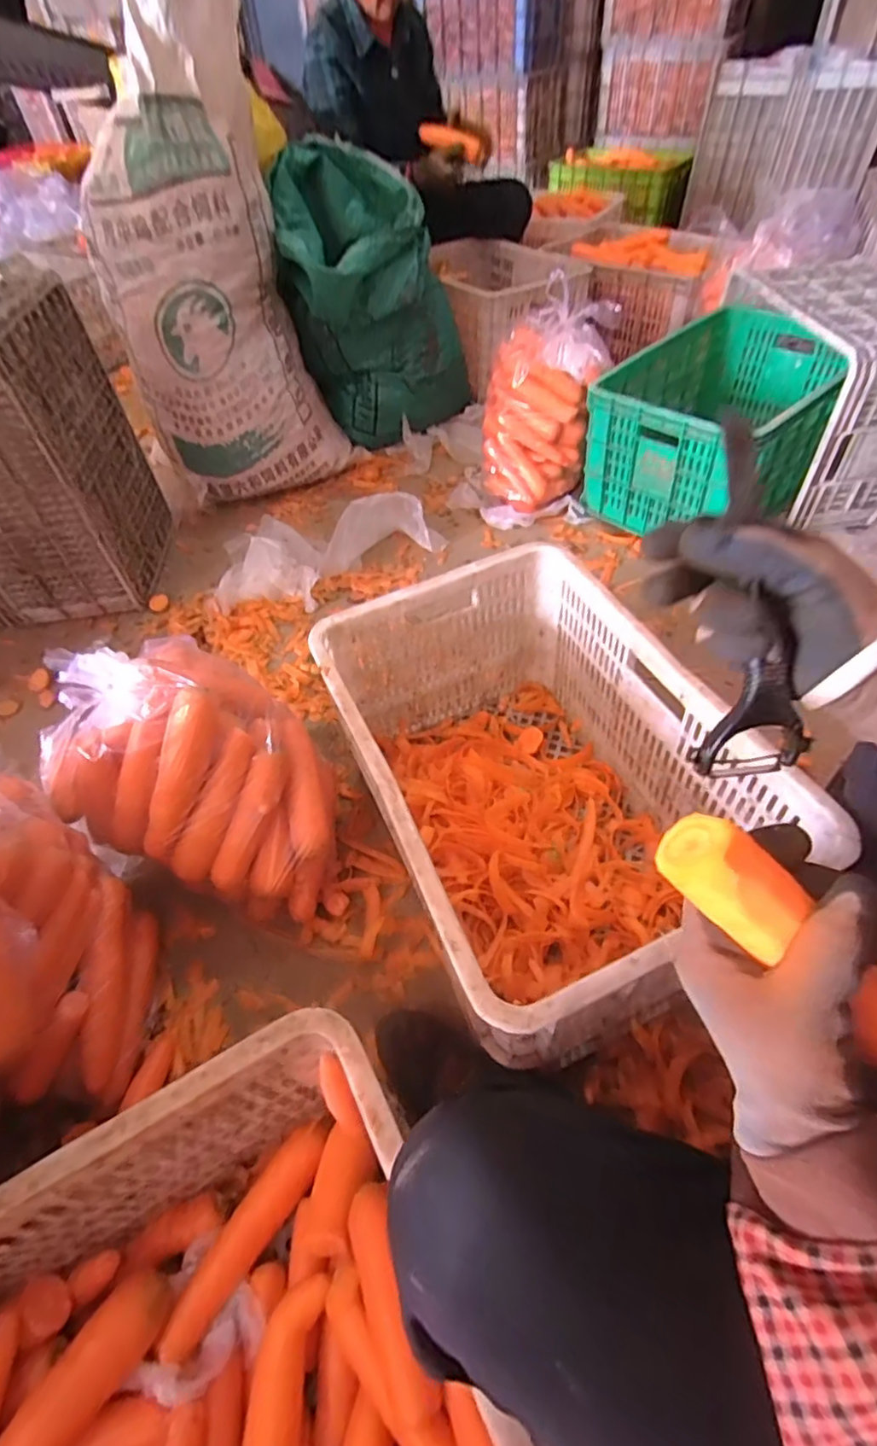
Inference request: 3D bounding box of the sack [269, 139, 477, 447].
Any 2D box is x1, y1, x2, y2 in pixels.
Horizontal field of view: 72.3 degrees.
[{"bbox_3d":[-0.145,-0.957,1.387,0.380,0.502,0.345,-5,51,0],"label":"sack"}]

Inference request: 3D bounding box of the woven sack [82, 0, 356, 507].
[{"bbox_3d":[-0.453,-0.866,1.195,0.380,0.774,0.248,-21,52,-12],"label":"woven sack"}]

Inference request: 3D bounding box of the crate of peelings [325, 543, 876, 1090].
[{"bbox_3d":[0.106,0.077,0.729,0.350,0.277,0.515,-21,52,-12],"label":"crate of peelings"}]

